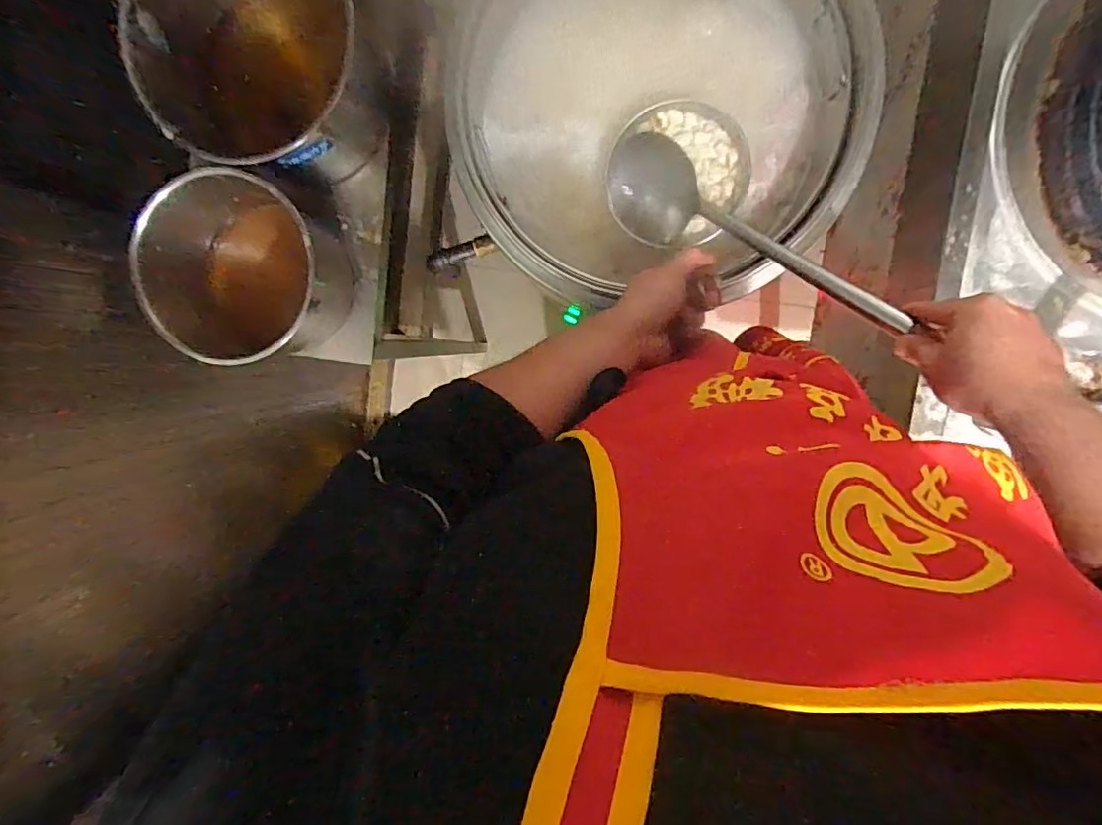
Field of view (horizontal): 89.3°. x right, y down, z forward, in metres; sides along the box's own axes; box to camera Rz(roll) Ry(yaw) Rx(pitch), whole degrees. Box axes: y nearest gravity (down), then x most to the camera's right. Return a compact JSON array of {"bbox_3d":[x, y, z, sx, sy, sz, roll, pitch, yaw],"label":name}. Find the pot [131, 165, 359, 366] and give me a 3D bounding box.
[{"bbox_3d":[-0.327,-0.156,0.649,0.177,0.200,0.183,0,96,4],"label":"pot"}]

